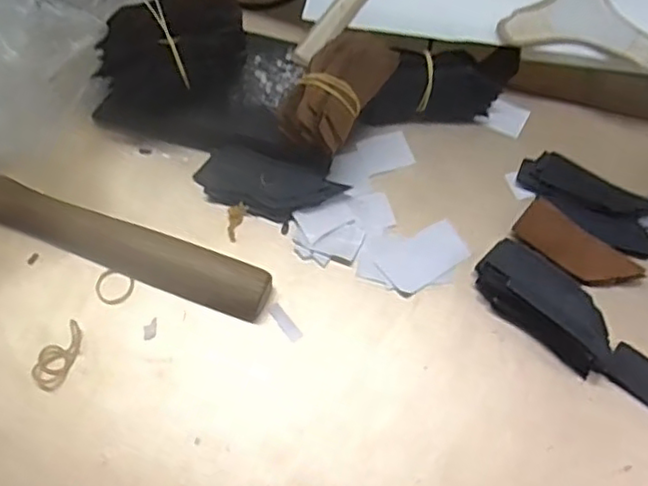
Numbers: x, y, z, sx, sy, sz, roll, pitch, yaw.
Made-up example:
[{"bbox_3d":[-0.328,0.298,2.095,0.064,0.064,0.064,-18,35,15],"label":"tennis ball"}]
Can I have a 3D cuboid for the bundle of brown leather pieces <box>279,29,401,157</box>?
[{"bbox_3d":[0.009,-0.091,0.374,0.036,0.028,0.075,30,65,12],"label":"bundle of brown leather pieces"}]

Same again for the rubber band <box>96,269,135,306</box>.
[{"bbox_3d":[-0.114,0.024,0.359,0.020,0.004,0.018,24,64,10],"label":"rubber band"}]

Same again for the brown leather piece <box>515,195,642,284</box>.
[{"bbox_3d":[0.142,0.005,0.374,0.069,0.008,0.031,36,67,15],"label":"brown leather piece"}]

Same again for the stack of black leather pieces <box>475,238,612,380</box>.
[{"bbox_3d":[0.118,0.033,0.353,0.078,0.021,0.039,39,67,16],"label":"stack of black leather pieces"}]

